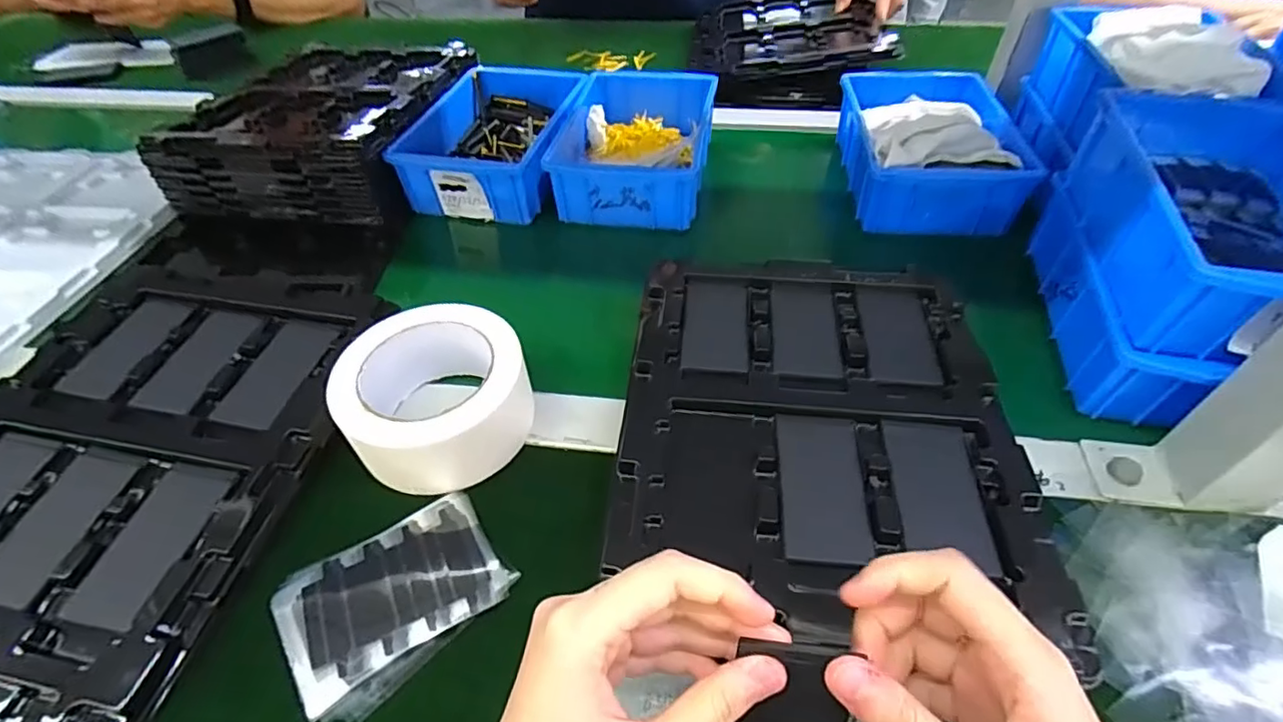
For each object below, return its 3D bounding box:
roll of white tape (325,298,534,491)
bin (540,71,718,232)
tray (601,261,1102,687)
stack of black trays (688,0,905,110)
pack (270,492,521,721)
[{"bbox_3d":[-0.130,0.018,0.369,0.107,0.046,0.112,-1,48,1],"label":"roll of white tape"},{"bbox_3d":[-0.004,-0.220,0.587,0.137,0.053,0.210,6,48,8],"label":"bin"},{"bbox_3d":[0.101,0.030,0.358,0.219,0.034,0.264,4,48,6],"label":"tray"},{"bbox_3d":[0.186,-0.417,0.757,0.231,0.052,0.278,3,48,4],"label":"stack of black trays"},{"bbox_3d":[-0.132,0.123,0.314,0.107,0.008,0.084,-32,54,-24],"label":"pack"}]

